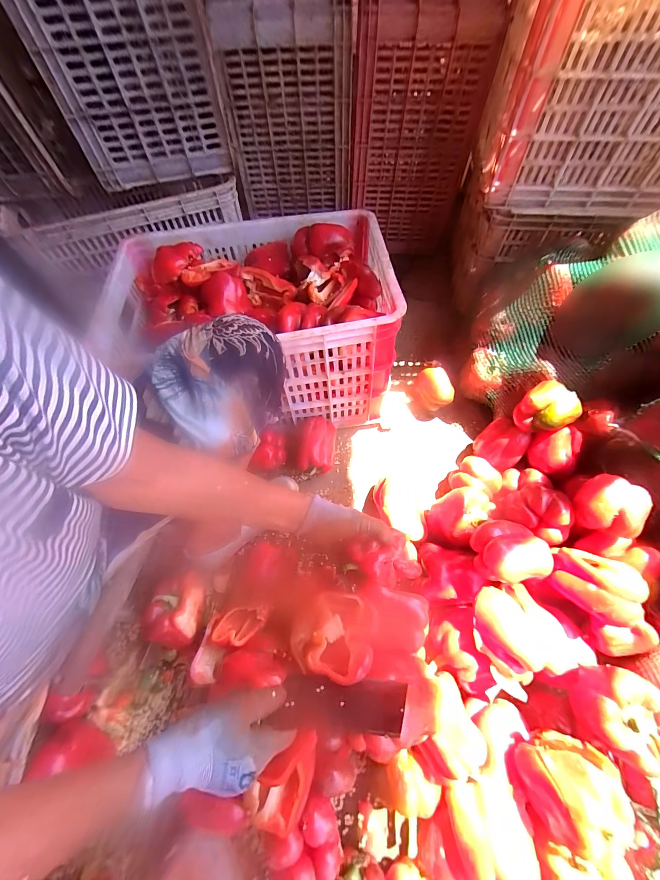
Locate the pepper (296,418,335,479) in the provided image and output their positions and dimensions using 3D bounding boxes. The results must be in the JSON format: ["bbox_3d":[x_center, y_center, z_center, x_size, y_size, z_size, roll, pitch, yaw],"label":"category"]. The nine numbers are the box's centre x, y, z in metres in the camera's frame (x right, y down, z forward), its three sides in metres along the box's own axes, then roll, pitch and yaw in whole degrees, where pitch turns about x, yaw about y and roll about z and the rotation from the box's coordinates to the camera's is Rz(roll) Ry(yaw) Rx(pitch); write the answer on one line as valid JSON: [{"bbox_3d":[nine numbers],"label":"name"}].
[{"bbox_3d":[-0.029,0.018,0.698,0.080,0.088,0.124,3,63,4],"label":"pepper"}]

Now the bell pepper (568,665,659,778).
[{"bbox_3d":[0.367,0.350,0.410,0.083,0.083,0.089,-1,63,2],"label":"bell pepper"}]

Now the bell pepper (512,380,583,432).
[{"bbox_3d":[0.395,-0.055,0.591,0.078,0.070,0.084,-36,68,-15],"label":"bell pepper"}]

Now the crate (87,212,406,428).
[{"bbox_3d":[-0.145,-0.248,0.692,0.520,0.267,0.379,-2,63,1],"label":"crate"}]

